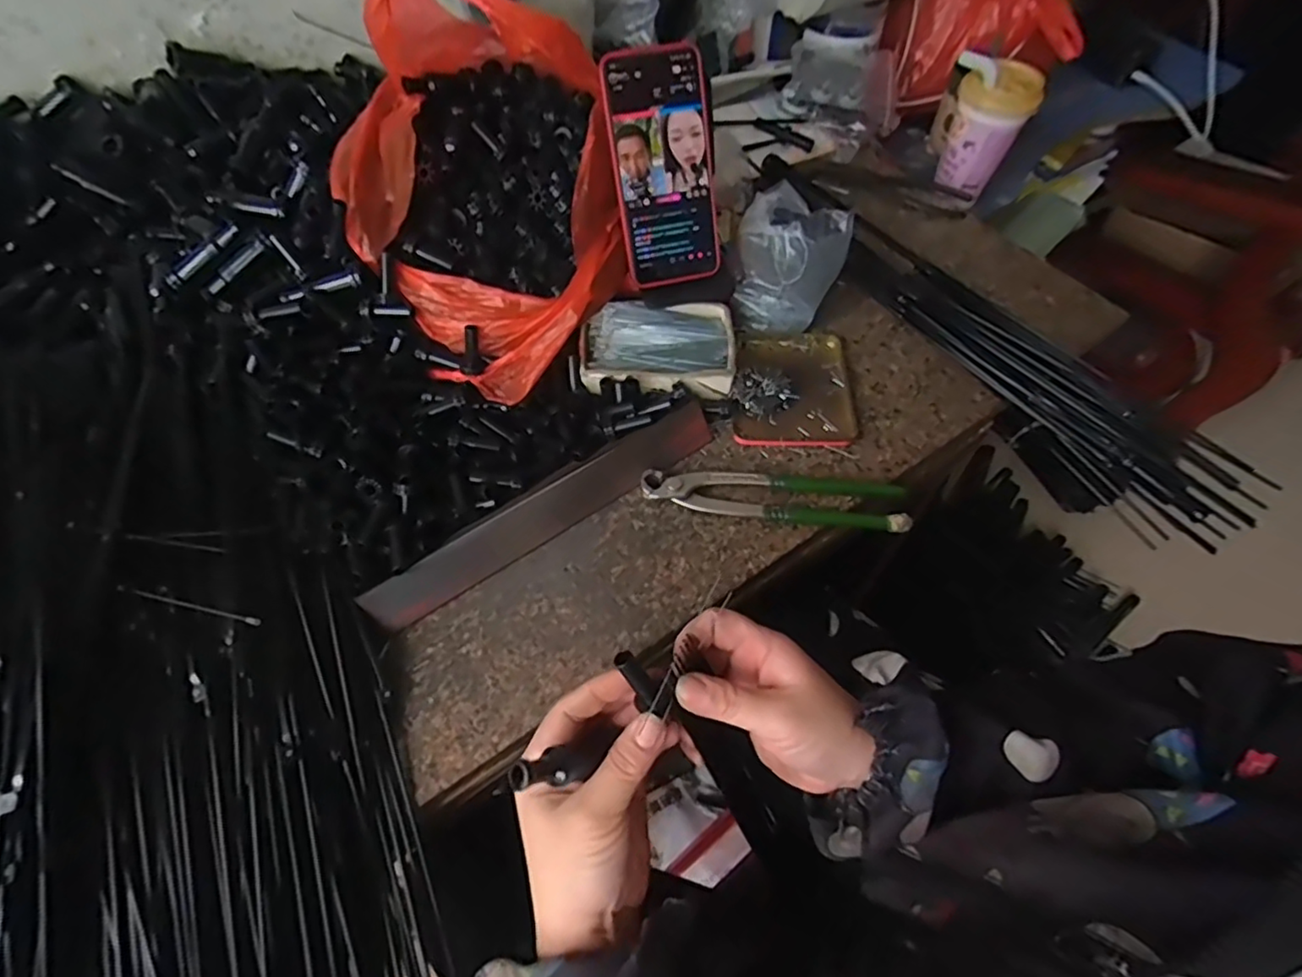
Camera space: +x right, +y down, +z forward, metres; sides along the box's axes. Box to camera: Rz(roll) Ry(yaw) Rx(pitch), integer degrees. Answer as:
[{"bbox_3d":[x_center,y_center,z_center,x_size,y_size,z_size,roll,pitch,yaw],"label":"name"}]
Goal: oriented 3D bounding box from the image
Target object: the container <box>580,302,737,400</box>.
[{"bbox_3d":[0.006,-0.120,0.524,0.124,0.026,0.087,0,59,0],"label":"container"}]

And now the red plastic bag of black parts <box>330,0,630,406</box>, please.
[{"bbox_3d":[-0.132,-0.234,0.476,0.203,0.202,0.262,-22,62,-13],"label":"red plastic bag of black parts"}]

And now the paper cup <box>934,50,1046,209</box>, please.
[{"bbox_3d":[0.365,-0.402,0.676,0.079,0.133,0.081,0,59,0],"label":"paper cup"}]

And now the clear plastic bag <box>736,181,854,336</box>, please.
[{"bbox_3d":[0.125,-0.209,0.557,0.099,0.078,0.114,12,60,7],"label":"clear plastic bag"}]

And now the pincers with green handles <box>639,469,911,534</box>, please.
[{"bbox_3d":[0.093,0.005,0.470,0.196,0.015,0.040,7,59,4],"label":"pincers with green handles"}]

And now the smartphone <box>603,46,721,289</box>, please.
[{"bbox_3d":[0.012,-0.247,0.481,0.079,0.163,0.012,-13,27,-8],"label":"smartphone"}]

